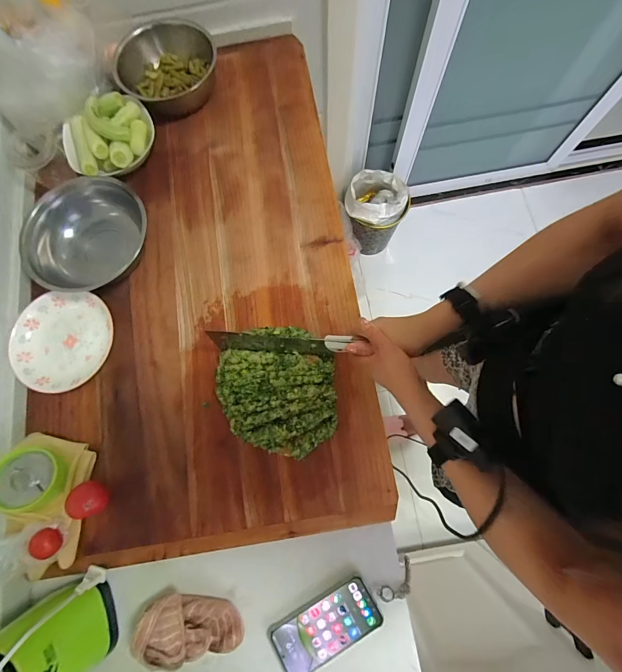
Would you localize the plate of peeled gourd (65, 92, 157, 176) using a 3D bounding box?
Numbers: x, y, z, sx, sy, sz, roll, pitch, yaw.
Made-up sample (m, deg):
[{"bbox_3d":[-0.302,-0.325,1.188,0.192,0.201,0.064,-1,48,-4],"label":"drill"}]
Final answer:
[{"bbox_3d":[-0.381,-0.379,0.615,0.154,0.059,0.155,-1,76,3],"label":"plate of peeled gourd"}]

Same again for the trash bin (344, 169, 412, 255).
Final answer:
[{"bbox_3d":[0.249,-0.487,1.319,0.213,0.337,0.212,20,78,8],"label":"trash bin"}]

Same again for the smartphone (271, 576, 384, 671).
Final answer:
[{"bbox_3d":[0.022,0.434,0.487,0.158,0.009,0.071,-29,79,-6],"label":"smartphone"}]

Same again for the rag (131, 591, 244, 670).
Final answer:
[{"bbox_3d":[-0.176,0.429,0.478,0.143,0.044,0.075,7,77,5],"label":"rag"}]

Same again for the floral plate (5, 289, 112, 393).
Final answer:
[{"bbox_3d":[-0.433,0.007,0.570,0.160,0.028,0.170,0,77,0],"label":"floral plate"}]

